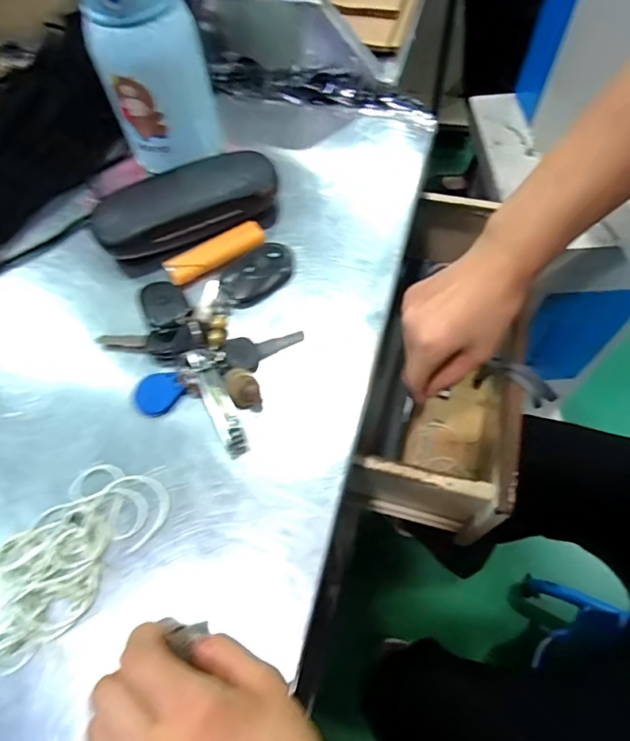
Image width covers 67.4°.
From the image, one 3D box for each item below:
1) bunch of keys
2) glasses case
[{"bbox_3d":[-0.071,-0.038,0.348,0.134,0.027,0.160,24,66,16],"label":"bunch of keys"},{"bbox_3d":[-0.104,-0.137,0.385,0.146,0.032,0.079,-17,62,-6],"label":"glasses case"}]

